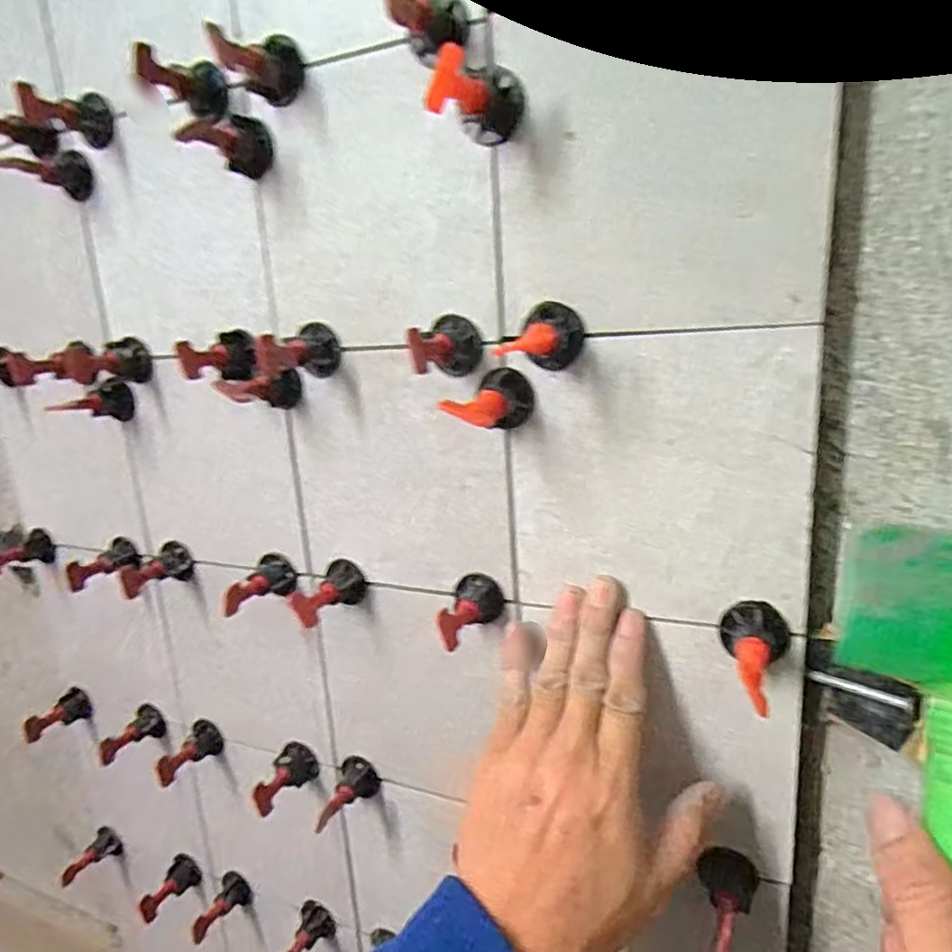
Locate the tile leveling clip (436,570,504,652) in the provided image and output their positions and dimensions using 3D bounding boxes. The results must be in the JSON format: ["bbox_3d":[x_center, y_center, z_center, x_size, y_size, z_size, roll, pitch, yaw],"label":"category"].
[{"bbox_3d":[-0.002,0.078,0.362,0.030,0.028,0.049,-1,14,10],"label":"tile leveling clip"}]

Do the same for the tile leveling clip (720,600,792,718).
[{"bbox_3d":[0.130,0.083,0.299,0.031,0.027,0.056,3,15,25],"label":"tile leveling clip"}]

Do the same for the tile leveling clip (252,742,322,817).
[{"bbox_3d":[-0.139,0.219,0.461,0.029,0.025,0.048,6,29,33],"label":"tile leveling clip"}]

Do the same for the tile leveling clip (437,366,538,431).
[{"bbox_3d":[0.007,-0.036,0.323,0.026,0.031,0.054,5,16,29],"label":"tile leveling clip"}]

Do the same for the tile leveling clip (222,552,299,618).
[{"bbox_3d":[-0.141,0.072,0.421,0.027,0.027,0.049,0,15,15],"label":"tile leveling clip"}]

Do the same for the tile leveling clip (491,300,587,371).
[{"bbox_3d":[0.032,-0.064,0.299,0.030,0.031,0.057,1,15,18],"label":"tile leveling clip"}]

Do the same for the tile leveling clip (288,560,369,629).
[{"bbox_3d":[-0.091,0.076,0.396,0.029,0.028,0.050,1,15,18],"label":"tile leveling clip"}]

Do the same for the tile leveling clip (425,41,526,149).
[{"bbox_3d":[0.000,-0.171,0.284,0.030,0.032,0.054,1,15,18],"label":"tile leveling clip"}]

